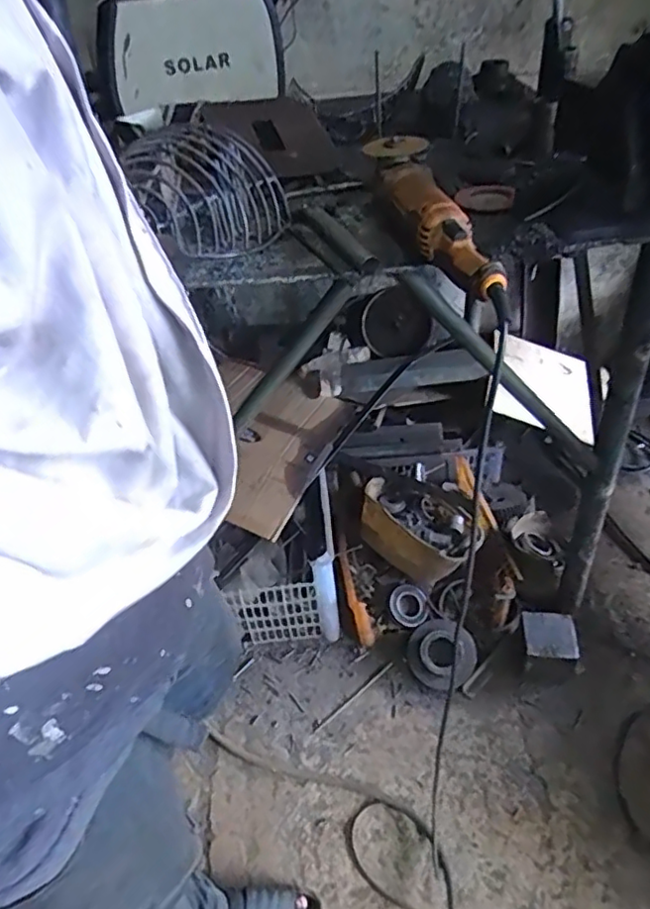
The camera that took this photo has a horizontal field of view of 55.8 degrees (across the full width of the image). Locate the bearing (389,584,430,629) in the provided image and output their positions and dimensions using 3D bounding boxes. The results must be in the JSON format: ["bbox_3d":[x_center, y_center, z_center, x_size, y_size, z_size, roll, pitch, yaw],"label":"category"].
[{"bbox_3d":[0.181,0.328,1.329,0.085,0.018,0.086,36,60,15],"label":"bearing"}]

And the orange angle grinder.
[{"bbox_3d":[0.123,-0.289,0.709,0.069,0.076,0.383,-11,42,-5],"label":"orange angle grinder"}]

